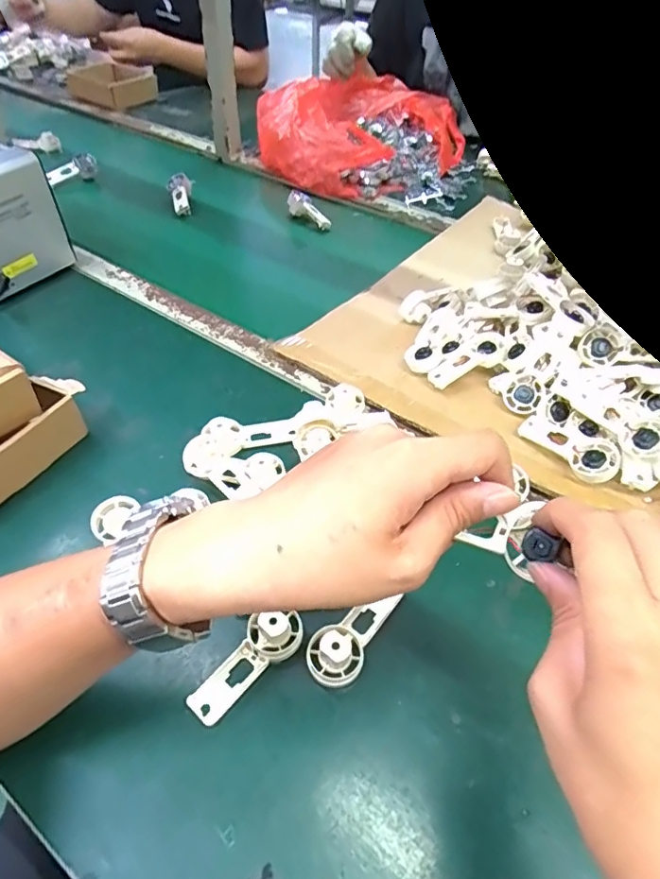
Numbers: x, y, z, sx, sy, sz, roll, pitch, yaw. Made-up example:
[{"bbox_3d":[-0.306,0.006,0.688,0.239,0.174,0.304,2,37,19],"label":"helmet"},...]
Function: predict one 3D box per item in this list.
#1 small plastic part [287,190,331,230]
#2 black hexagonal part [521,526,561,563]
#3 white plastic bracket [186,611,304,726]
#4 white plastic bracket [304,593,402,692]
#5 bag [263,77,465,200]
[{"bbox_3d":[-0.037,-0.381,0.881,0.044,0.032,0.094,-17,50,-18],"label":"small plastic part"},{"bbox_3d":[0.101,0.052,0.255,0.016,0.008,0.014,15,86,29],"label":"black hexagonal part"},{"bbox_3d":[-0.060,0.157,0.373,0.089,0.023,0.033,-40,59,-16],"label":"white plastic bracket"},{"bbox_3d":[0.021,0.140,0.383,0.083,0.025,0.038,-32,55,-25],"label":"white plastic bracket"},{"bbox_3d":[0.074,-0.615,1.046,0.392,0.107,0.332,-21,51,-21],"label":"bag"}]

